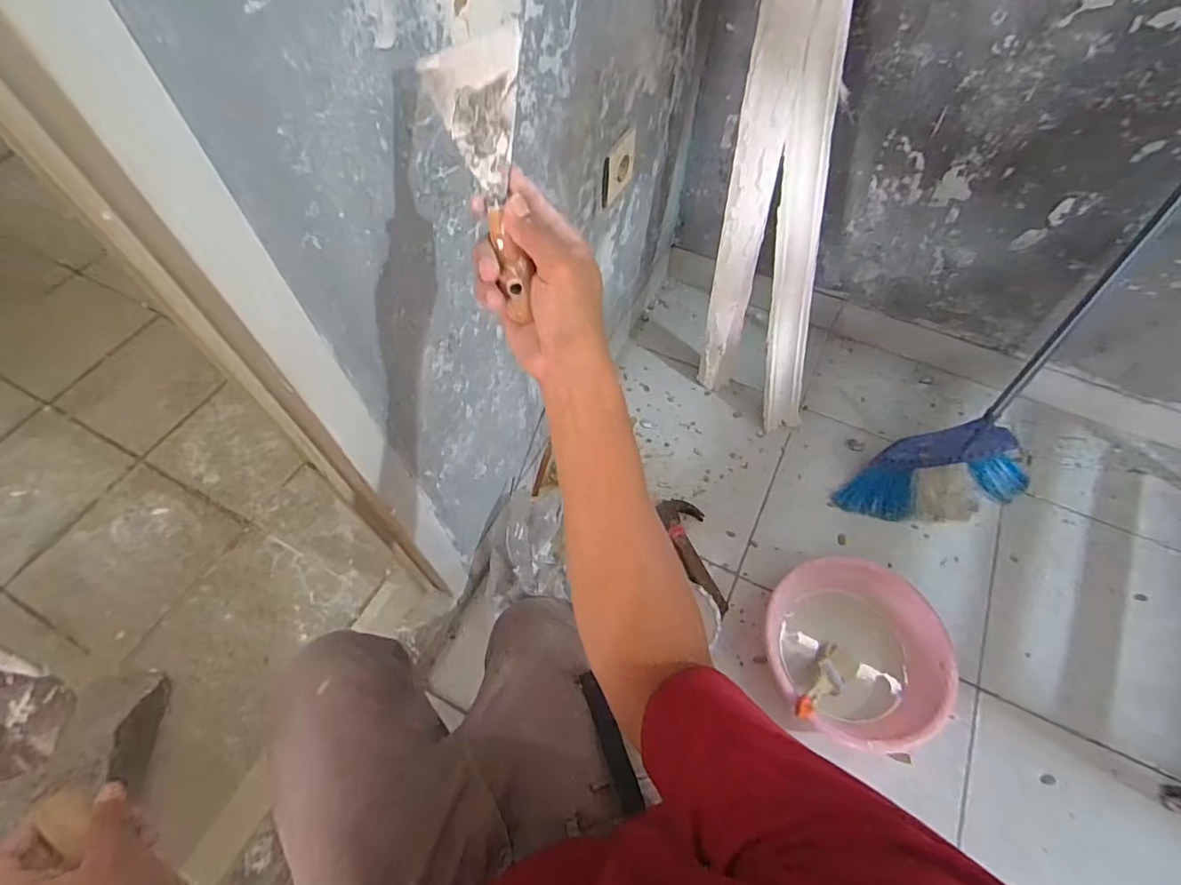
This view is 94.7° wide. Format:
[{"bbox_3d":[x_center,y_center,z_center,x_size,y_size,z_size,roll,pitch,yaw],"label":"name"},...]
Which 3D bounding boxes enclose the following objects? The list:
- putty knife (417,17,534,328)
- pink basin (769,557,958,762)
[{"bbox_3d":[-0.056,-0.179,0.366,0.067,0.021,0.164,-13,100,19],"label":"putty knife"},{"bbox_3d":[0.408,0.325,0.853,0.262,0.094,0.277,0,58,0],"label":"pink basin"}]

